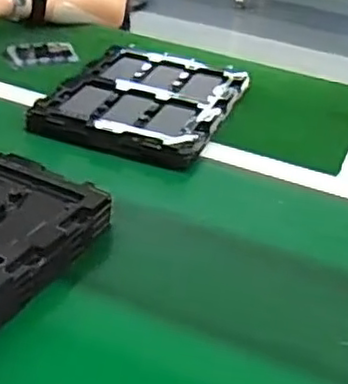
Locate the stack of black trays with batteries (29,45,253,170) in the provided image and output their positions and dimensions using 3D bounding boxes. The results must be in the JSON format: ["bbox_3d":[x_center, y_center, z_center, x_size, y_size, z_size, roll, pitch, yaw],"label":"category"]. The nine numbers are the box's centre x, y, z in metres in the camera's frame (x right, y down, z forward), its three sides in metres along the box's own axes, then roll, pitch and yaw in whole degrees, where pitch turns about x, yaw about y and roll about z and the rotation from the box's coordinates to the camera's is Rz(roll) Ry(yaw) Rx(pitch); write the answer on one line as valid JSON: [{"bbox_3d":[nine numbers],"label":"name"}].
[{"bbox_3d":[-0.037,-0.123,0.897,0.216,0.029,0.282,16,34,14],"label":"stack of black trays with batteries"}]

